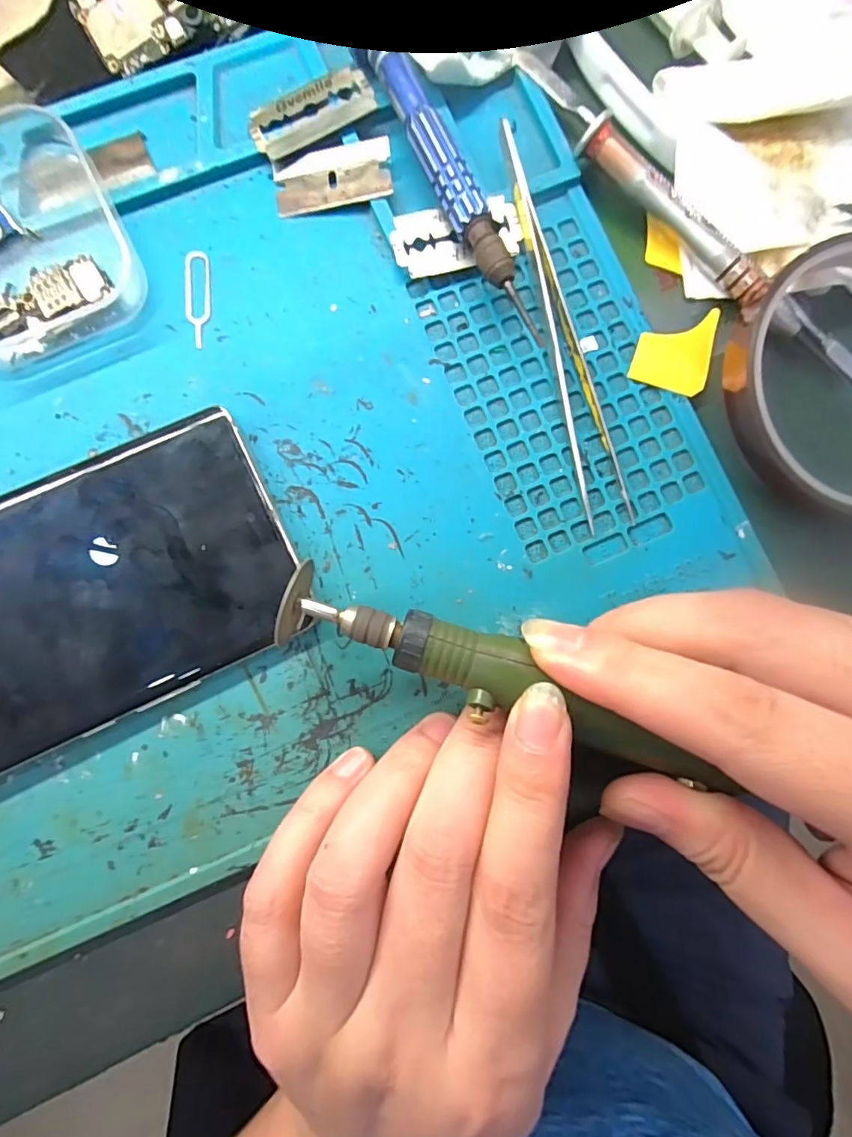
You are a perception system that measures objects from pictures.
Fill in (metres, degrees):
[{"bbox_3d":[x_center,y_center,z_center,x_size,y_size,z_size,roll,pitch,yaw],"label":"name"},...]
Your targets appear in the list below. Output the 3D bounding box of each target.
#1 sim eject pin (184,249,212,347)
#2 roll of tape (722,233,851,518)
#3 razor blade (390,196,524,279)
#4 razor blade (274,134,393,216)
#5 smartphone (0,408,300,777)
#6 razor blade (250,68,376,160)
[{"bbox_3d":[-0.074,-0.088,0.165,0.008,0.004,0.033,-4,84,-12],"label":"sim eject pin"},{"bbox_3d":[0.136,-0.057,0.159,0.091,0.019,0.084,0,85,-2],"label":"roll of tape"},{"bbox_3d":[0.010,-0.110,0.167,0.042,0.004,0.021,-16,89,-3],"label":"razor blade"},{"bbox_3d":[-0.031,-0.129,0.168,0.038,0.004,0.020,-8,87,6],"label":"razor blade"},{"bbox_3d":[-0.119,0.017,0.149,0.160,0.012,0.074,-25,86,-4],"label":"smartphone"},{"bbox_3d":[-0.038,-0.151,0.167,0.042,0.004,0.020,-24,82,-1],"label":"razor blade"}]

